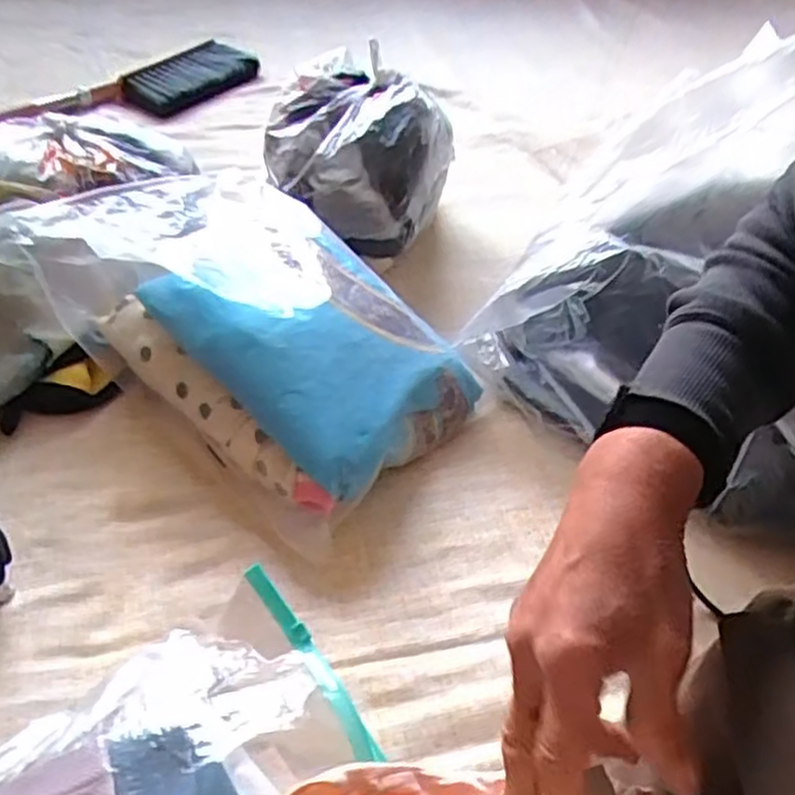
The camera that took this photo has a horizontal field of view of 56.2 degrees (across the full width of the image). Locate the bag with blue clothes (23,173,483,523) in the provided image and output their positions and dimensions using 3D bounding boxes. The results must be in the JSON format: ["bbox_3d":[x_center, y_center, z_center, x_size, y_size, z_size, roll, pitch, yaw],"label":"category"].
[{"bbox_3d":[-0.115,-0.070,0.629,0.356,0.105,0.232,32,49,24],"label":"bag with blue clothes"}]

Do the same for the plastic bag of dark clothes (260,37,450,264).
[{"bbox_3d":[-0.041,-0.250,0.763,0.184,0.121,0.180,8,44,1],"label":"plastic bag of dark clothes"}]

